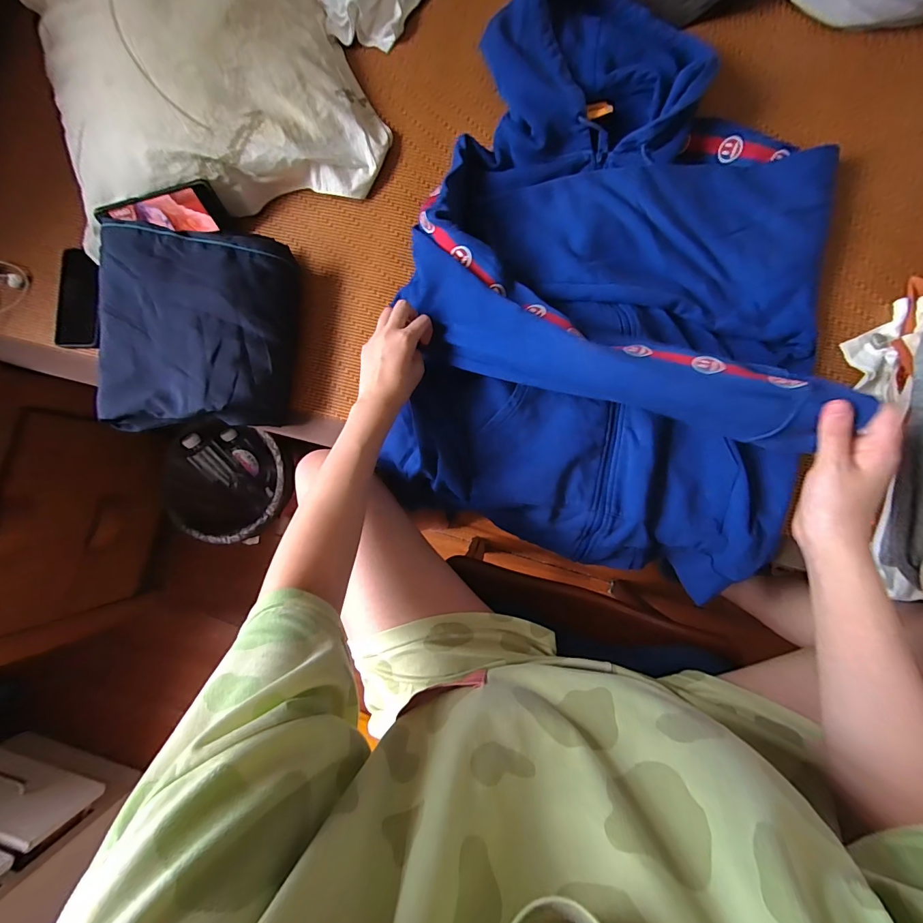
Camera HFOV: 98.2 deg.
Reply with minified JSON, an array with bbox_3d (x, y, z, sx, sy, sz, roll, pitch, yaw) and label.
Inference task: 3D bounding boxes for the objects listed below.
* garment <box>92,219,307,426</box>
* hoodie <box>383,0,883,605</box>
[{"bbox_3d":[-0.342,-0.171,0.537,0.227,0.109,0.252,-3,86,4],"label":"garment"},{"bbox_3d":[0.192,-0.224,0.481,0.501,0.180,0.687,15,88,5],"label":"hoodie"}]

